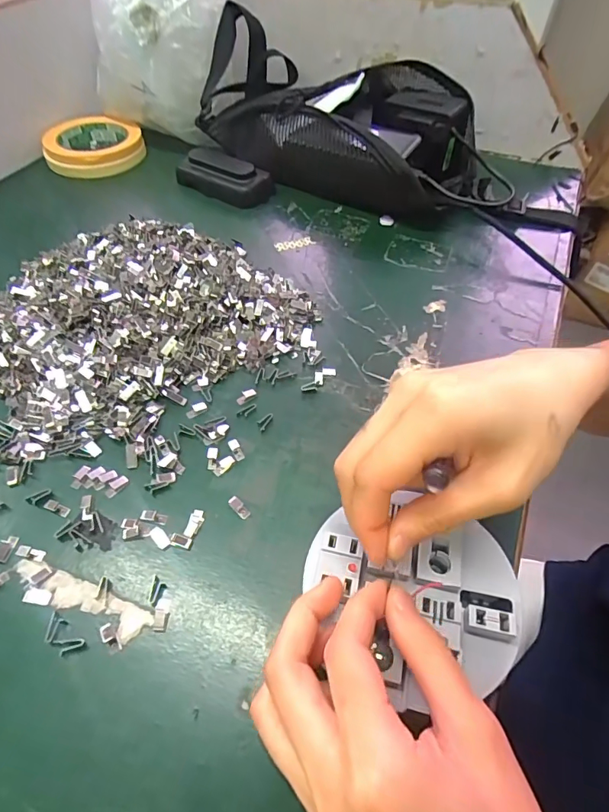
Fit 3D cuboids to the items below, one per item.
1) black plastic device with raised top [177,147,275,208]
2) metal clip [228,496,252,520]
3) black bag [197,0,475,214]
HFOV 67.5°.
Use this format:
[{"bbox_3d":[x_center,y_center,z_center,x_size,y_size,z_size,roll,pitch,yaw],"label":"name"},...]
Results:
[{"bbox_3d":[-0.085,-0.243,0.483,0.103,0.040,0.040,30,58,20],"label":"black plastic device with raised top"},{"bbox_3d":[-0.037,0.058,0.261,0.006,0.004,0.016,-36,61,-25],"label":"metal clip"},{"bbox_3d":[0.026,-0.297,0.479,0.317,0.093,0.137,30,58,20],"label":"black bag"}]

